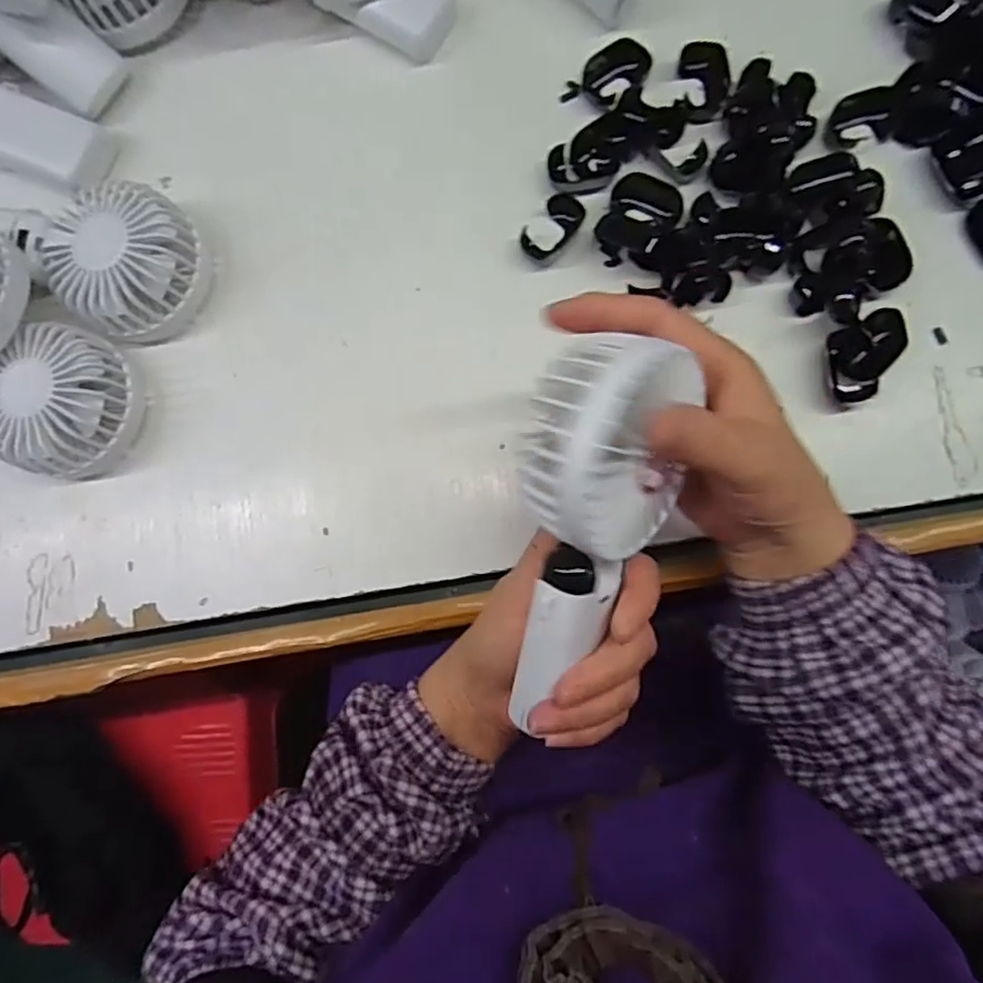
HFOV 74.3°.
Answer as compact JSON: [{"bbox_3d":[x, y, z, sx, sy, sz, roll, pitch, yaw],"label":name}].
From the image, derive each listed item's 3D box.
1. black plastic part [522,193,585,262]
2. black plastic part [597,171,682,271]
[{"bbox_3d":[0.037,-0.158,0.388,0.041,0.011,0.023,-44,83,-2],"label":"black plastic part"},{"bbox_3d":[0.088,-0.161,0.386,0.042,0.015,0.052,26,86,6],"label":"black plastic part"}]

